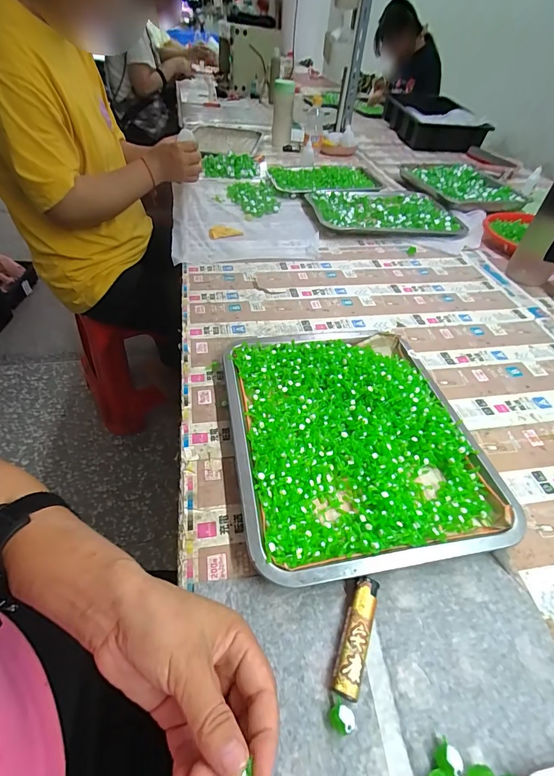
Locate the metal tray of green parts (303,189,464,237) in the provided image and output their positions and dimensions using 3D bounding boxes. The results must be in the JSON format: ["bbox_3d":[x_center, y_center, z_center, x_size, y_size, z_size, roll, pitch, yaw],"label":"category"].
[{"bbox_3d":[0.254,-0.441,0.902,0.329,0.030,0.280,-1,45,-5],"label":"metal tray of green parts"}]

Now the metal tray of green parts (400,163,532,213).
[{"bbox_3d":[0.536,-0.575,1.024,0.252,0.026,0.344,-6,46,-10],"label":"metal tray of green parts"}]

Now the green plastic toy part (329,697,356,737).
[{"bbox_3d":[0.044,0.221,0.242,0.016,0.013,0.016,2,45,-2],"label":"green plastic toy part"}]

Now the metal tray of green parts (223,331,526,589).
[{"bbox_3d":[0.081,0.045,0.405,0.253,0.034,0.295,-6,46,-10],"label":"metal tray of green parts"}]

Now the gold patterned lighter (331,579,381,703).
[{"bbox_3d":[0.061,0.187,0.276,0.020,0.014,0.079,17,46,13],"label":"gold patterned lighter"}]

